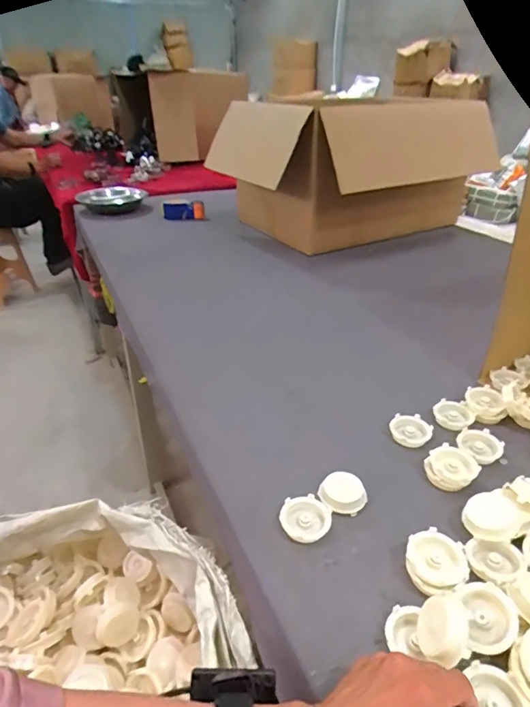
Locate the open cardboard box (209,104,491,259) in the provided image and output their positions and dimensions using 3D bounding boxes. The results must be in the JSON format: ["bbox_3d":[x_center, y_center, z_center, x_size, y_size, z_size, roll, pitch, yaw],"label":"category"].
[{"bbox_3d":[0.252,-0.585,1.441,0.698,0.362,0.540,-15,35,-21],"label":"open cardboard box"}]

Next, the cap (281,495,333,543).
[{"bbox_3d":[0.049,0.196,0.534,0.059,0.018,0.054,-1,32,0],"label":"cap"}]

